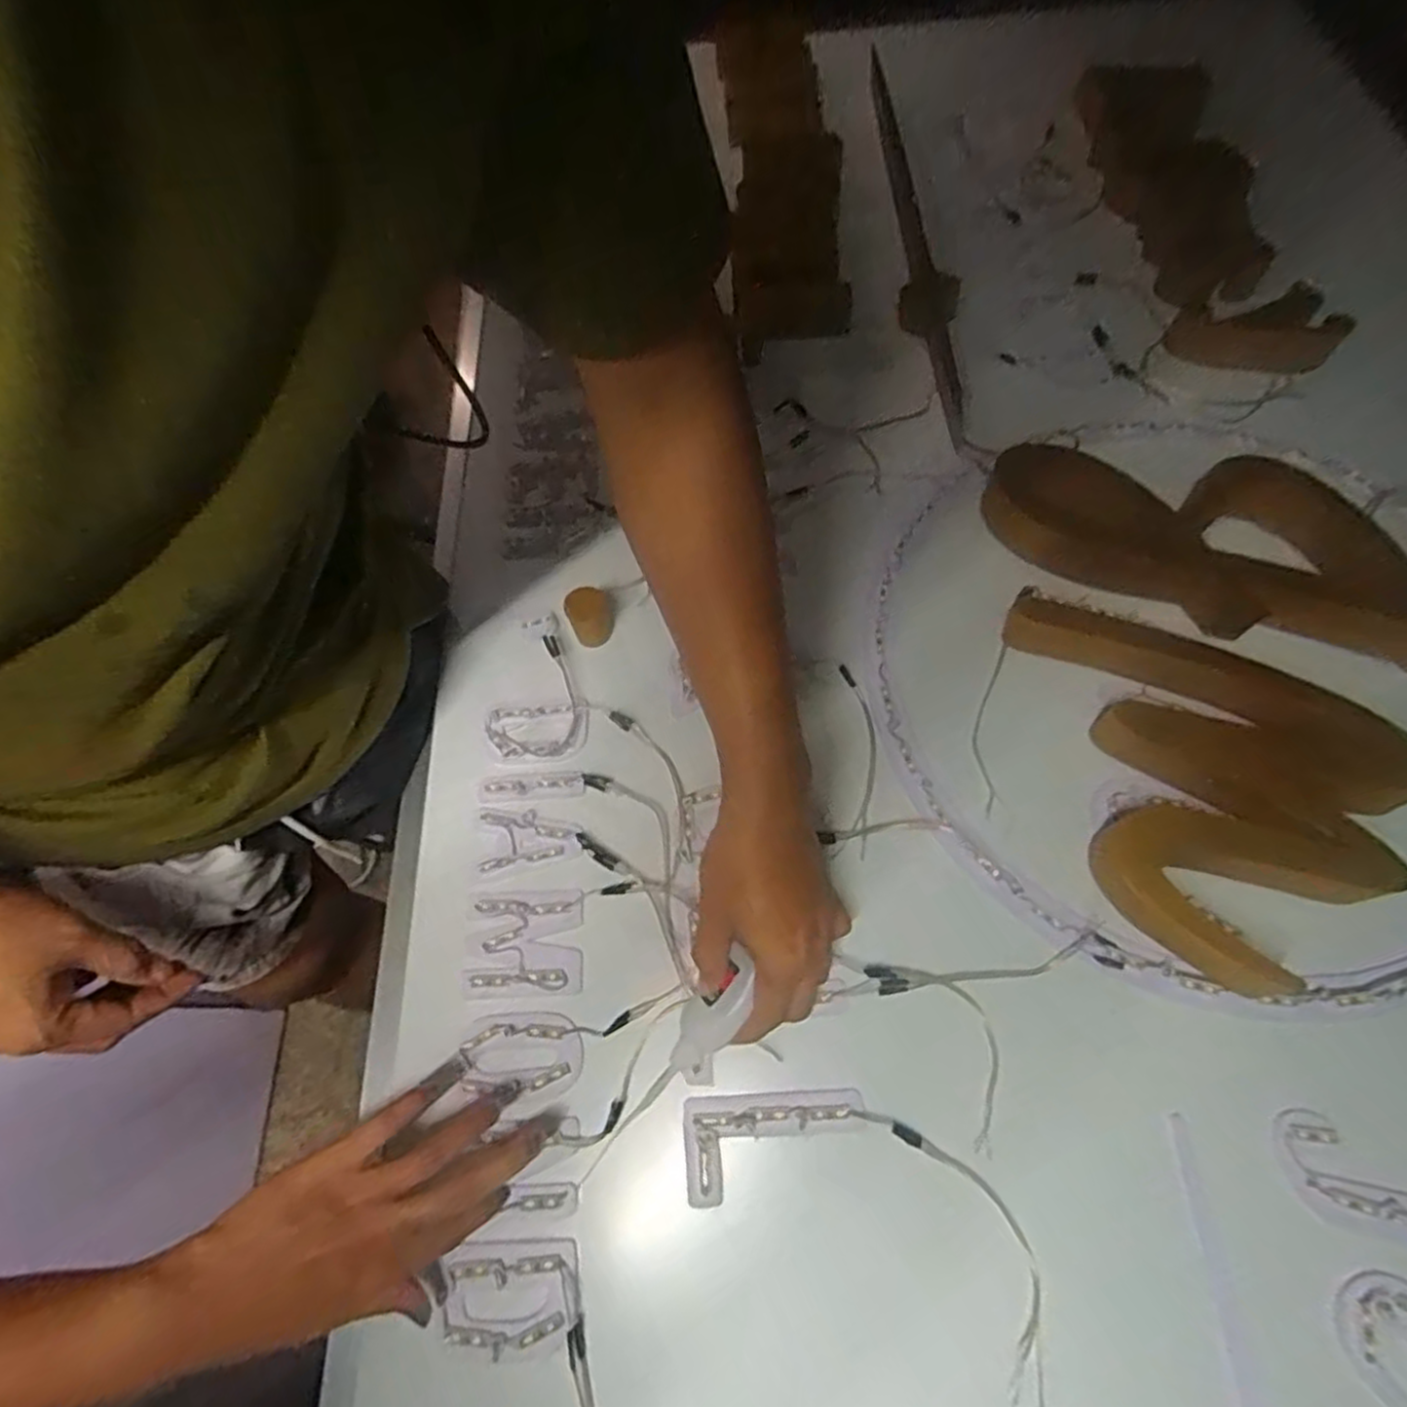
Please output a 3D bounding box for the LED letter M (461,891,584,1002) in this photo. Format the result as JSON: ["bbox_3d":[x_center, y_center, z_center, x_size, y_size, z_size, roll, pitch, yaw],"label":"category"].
[{"bbox_3d":[-0.124,0.166,0.505,0.079,0.005,0.070,-3,65,2],"label":"LED letter M"}]

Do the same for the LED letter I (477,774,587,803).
[{"bbox_3d":[-0.131,0.064,0.549,0.082,0.004,0.020,-4,65,1],"label":"LED letter I"}]

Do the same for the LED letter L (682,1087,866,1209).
[{"bbox_3d":[0.044,0.271,0.446,0.110,0.004,0.058,-4,65,1],"label":"LED letter L"}]

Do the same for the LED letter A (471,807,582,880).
[{"bbox_3d":[-0.131,0.099,0.539,0.078,0.009,0.048,-7,65,0],"label":"LED letter A"}]

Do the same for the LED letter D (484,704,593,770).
[{"bbox_3d":[-0.130,0.024,0.566,0.080,0.007,0.050,-7,65,0],"label":"LED letter D"}]

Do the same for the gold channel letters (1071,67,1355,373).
[{"bbox_3d":[0.498,-0.510,0.757,0.142,0.061,0.461,-7,65,0],"label":"gold channel letters"}]

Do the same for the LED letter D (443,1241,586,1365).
[{"bbox_3d":[-0.111,0.347,0.424,0.078,0.008,0.055,-2,65,2],"label":"LED letter D"}]

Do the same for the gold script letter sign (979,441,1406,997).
[{"bbox_3d":[0.395,-0.024,0.539,0.289,0.049,0.429,-4,65,1],"label":"gold script letter sign"}]

